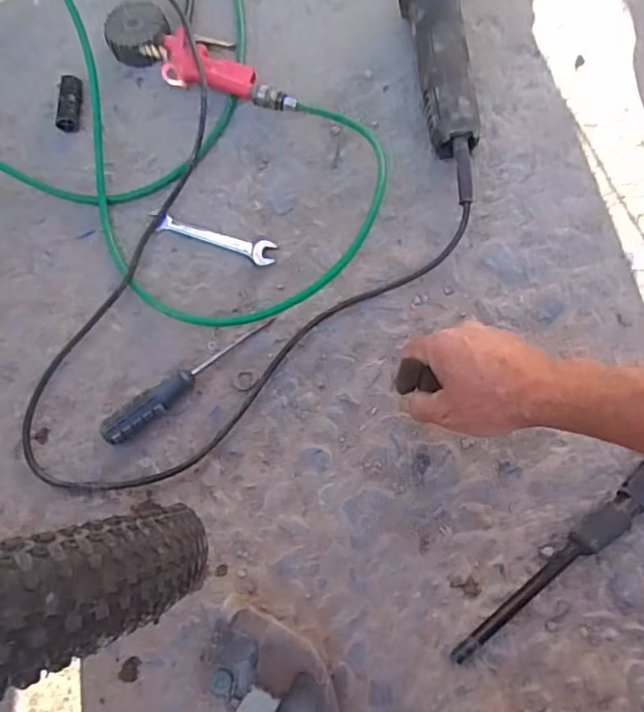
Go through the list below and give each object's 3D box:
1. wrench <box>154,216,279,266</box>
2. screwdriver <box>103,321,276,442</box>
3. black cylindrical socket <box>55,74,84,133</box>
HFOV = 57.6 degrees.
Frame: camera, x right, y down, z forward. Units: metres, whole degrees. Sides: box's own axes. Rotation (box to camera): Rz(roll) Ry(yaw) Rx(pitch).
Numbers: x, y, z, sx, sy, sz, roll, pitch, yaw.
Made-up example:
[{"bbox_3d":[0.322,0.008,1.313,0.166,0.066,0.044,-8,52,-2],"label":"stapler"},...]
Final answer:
[{"bbox_3d":[-0.109,-0.119,0.604,0.123,0.009,0.027,15,72,6],"label":"wrench"},{"bbox_3d":[-0.121,0.022,0.551,0.182,0.026,0.026,-35,75,-10],"label":"screwdriver"},{"bbox_3d":[-0.287,-0.285,0.669,0.027,0.025,0.065,-2,72,-1],"label":"black cylindrical socket"}]

